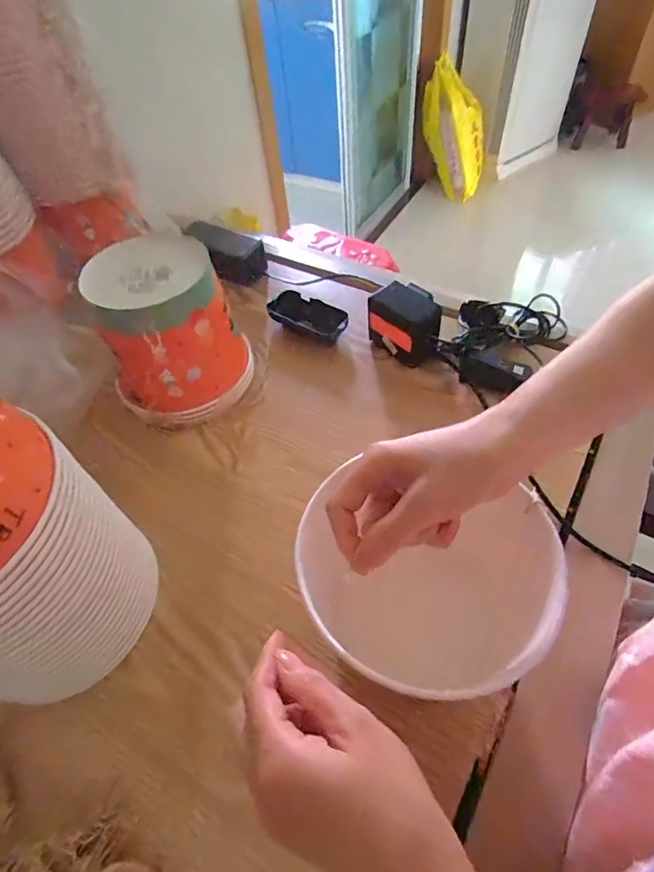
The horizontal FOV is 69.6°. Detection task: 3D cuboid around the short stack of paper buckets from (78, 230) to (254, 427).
[{"bbox_3d":[-0.167,-0.114,0.520,0.145,0.147,0.149,-17,54,-8],"label":"short stack of paper buckets"}]

